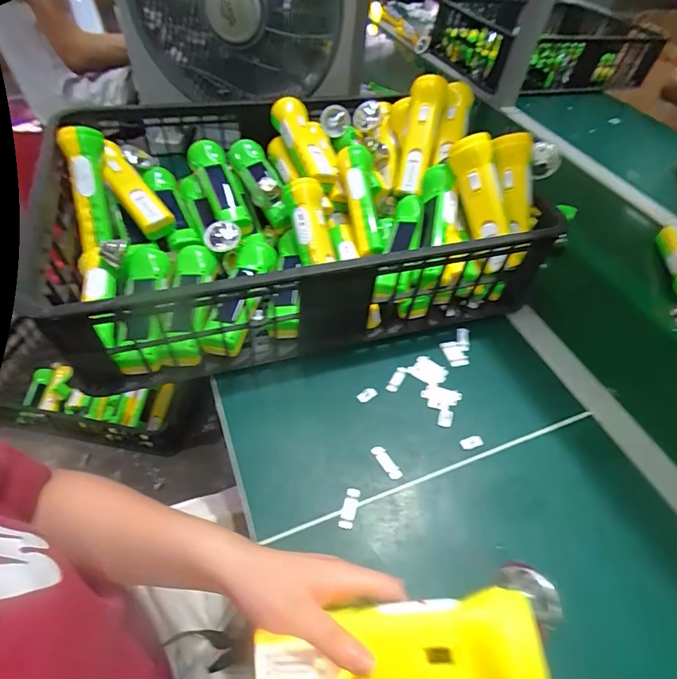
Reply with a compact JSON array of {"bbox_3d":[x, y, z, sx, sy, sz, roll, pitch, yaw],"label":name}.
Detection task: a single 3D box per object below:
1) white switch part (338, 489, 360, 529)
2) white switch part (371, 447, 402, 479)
[{"bbox_3d":[0.010,0.160,0.395,0.014,0.005,0.037,14,51,6],"label":"white switch part"},{"bbox_3d":[0.049,0.126,0.426,0.013,0.004,0.038,-26,58,-24],"label":"white switch part"}]

